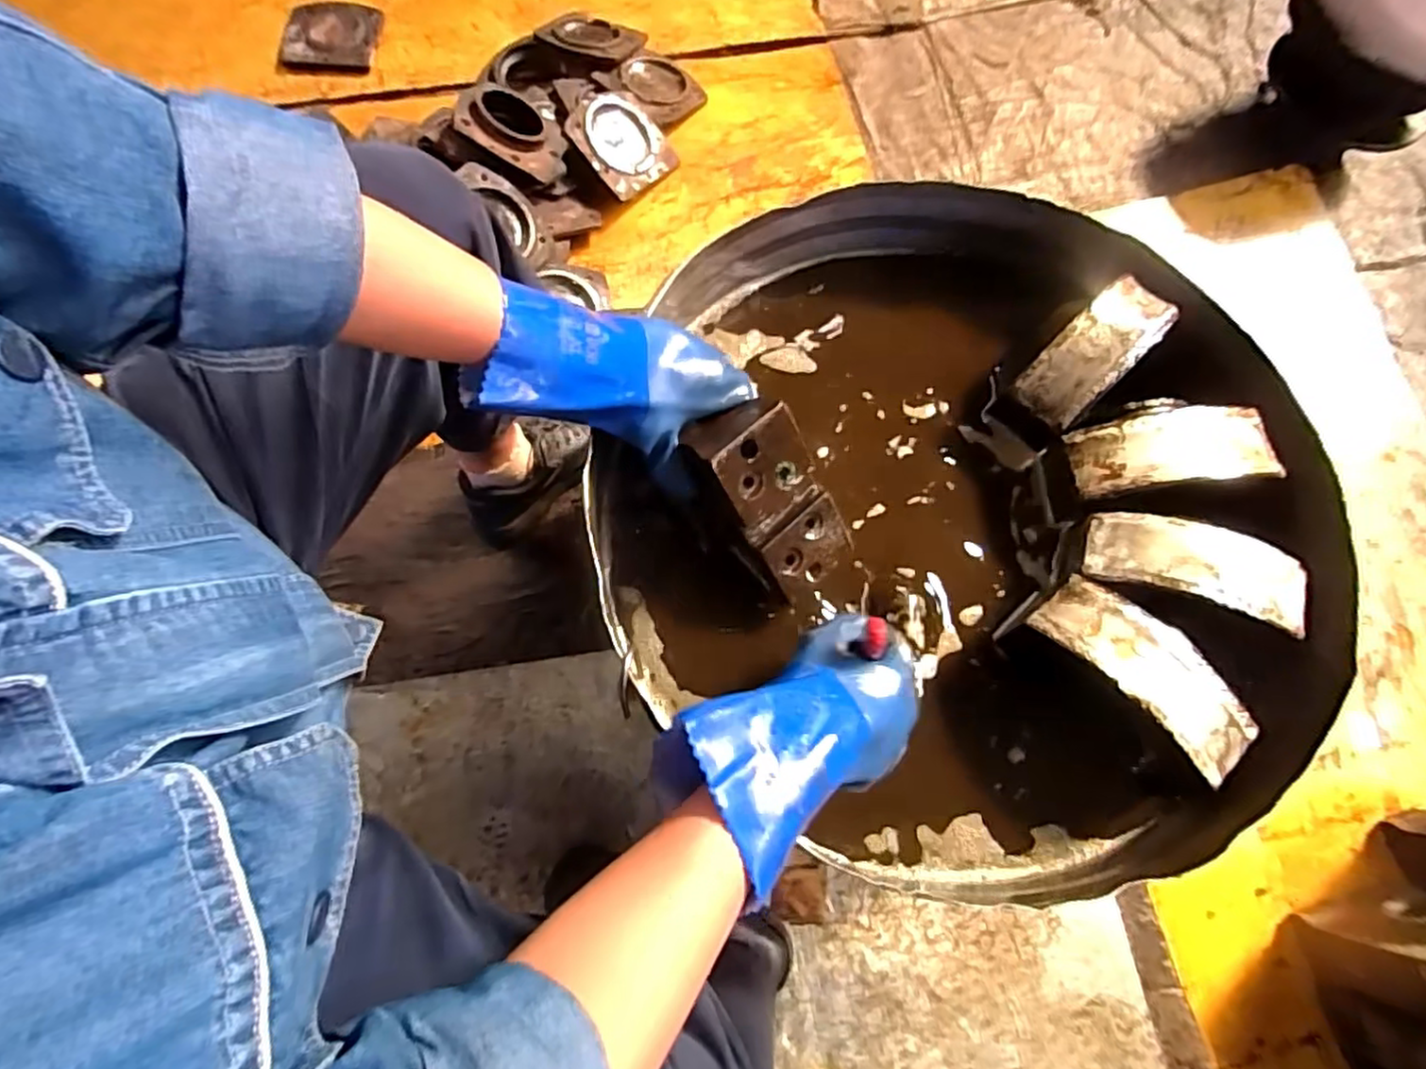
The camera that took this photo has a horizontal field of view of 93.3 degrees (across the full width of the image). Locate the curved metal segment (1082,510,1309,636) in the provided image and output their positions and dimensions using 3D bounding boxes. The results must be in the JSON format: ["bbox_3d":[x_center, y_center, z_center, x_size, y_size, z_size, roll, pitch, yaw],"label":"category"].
[{"bbox_3d":[0.374,0.025,0.517,0.155,0.031,0.061,17,74,5],"label":"curved metal segment"}]

